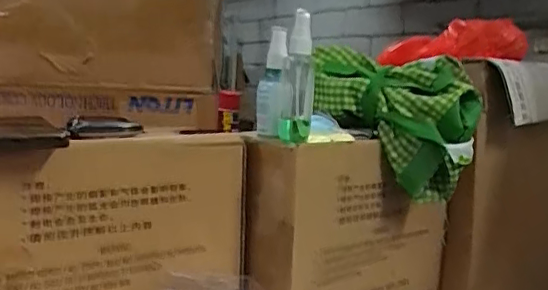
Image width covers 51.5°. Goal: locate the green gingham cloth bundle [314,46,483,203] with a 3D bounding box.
[{"bbox_3d":[0.140,-0.028,0.687,0.198,0.156,0.067,8,8,30],"label":"green gingham cloth bundle"}]

